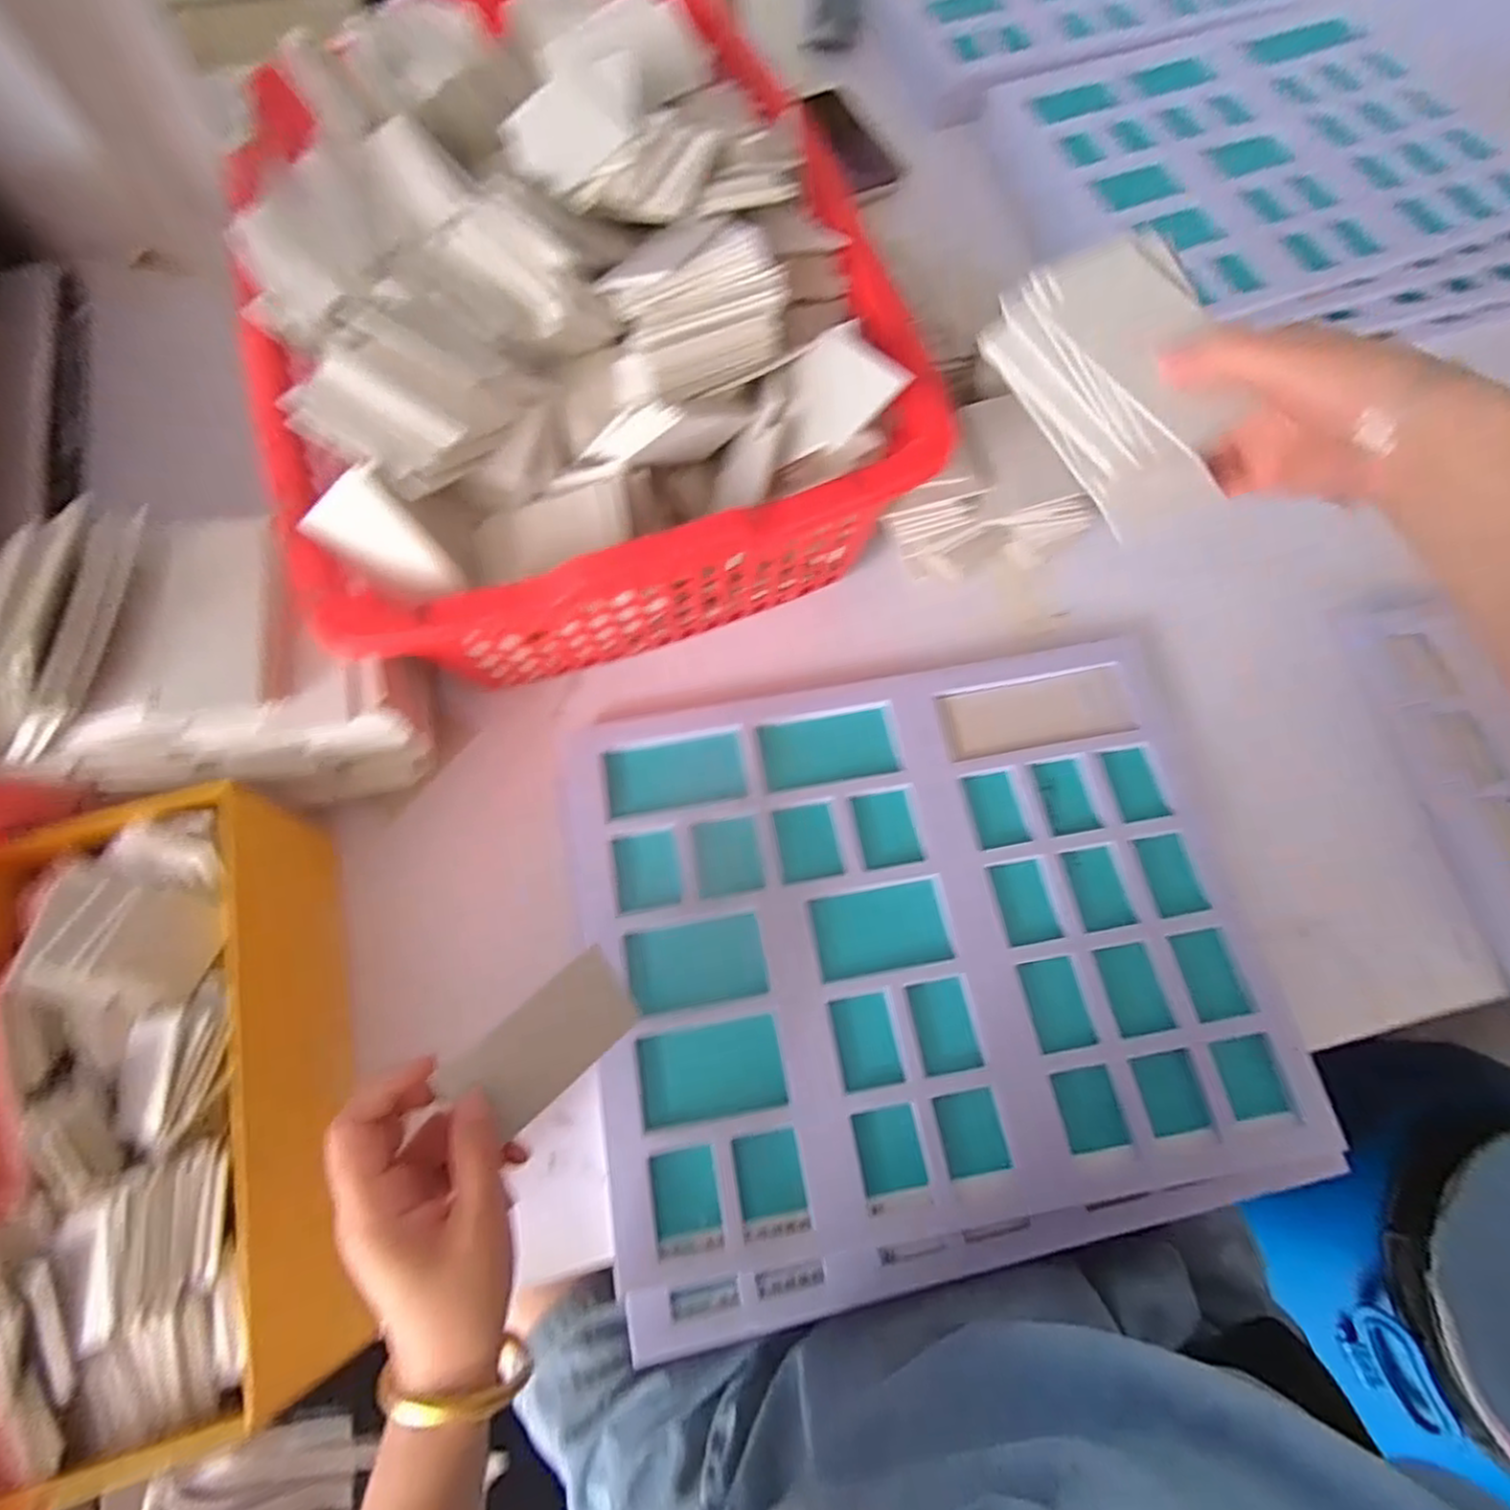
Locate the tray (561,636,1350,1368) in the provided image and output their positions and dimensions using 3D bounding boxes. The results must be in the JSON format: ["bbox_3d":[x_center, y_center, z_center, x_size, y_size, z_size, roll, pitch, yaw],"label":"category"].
[{"bbox_3d":[0.110,0.120,0.488,0.430,0.044,0.382,-11,72,-2],"label":"tray"}]

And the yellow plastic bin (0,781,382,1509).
[{"bbox_3d":[-0.326,0.186,0.402,0.165,0.102,0.320,-13,70,-3],"label":"yellow plastic bin"}]

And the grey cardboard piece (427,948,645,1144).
[{"bbox_3d":[-0.105,0.148,0.371,0.096,0.005,0.052,-35,104,-36],"label":"grey cardboard piece"}]

